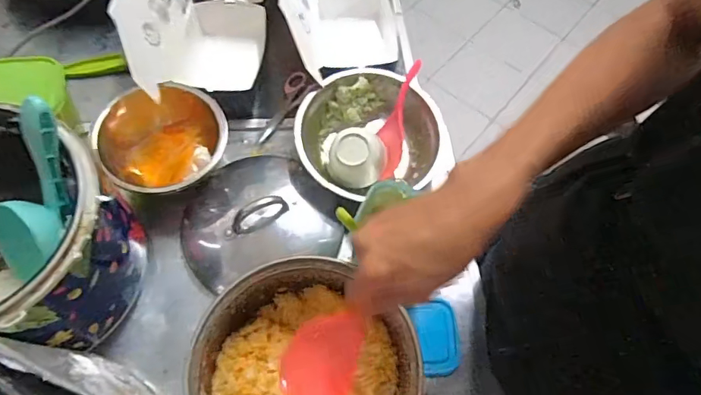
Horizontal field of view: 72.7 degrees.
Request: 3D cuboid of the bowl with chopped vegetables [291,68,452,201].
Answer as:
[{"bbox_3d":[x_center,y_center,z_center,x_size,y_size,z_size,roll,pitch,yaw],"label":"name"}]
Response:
[{"bbox_3d":[0.023,-0.092,0.714,0.202,0.078,0.181,-15,63,-12],"label":"bowl with chopped vegetables"}]

